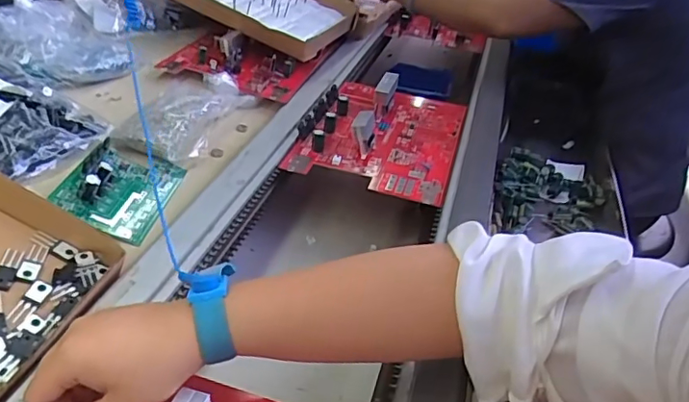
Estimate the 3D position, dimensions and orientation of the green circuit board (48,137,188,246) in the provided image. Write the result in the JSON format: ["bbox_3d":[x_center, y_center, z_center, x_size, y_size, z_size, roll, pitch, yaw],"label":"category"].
[{"bbox_3d":[-0.228,-0.020,0.560,0.094,0.032,0.121,27,37,-12],"label":"green circuit board"}]

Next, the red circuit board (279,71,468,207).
[{"bbox_3d":[0.055,-0.107,0.730,0.199,0.049,0.278,13,37,11],"label":"red circuit board"}]

